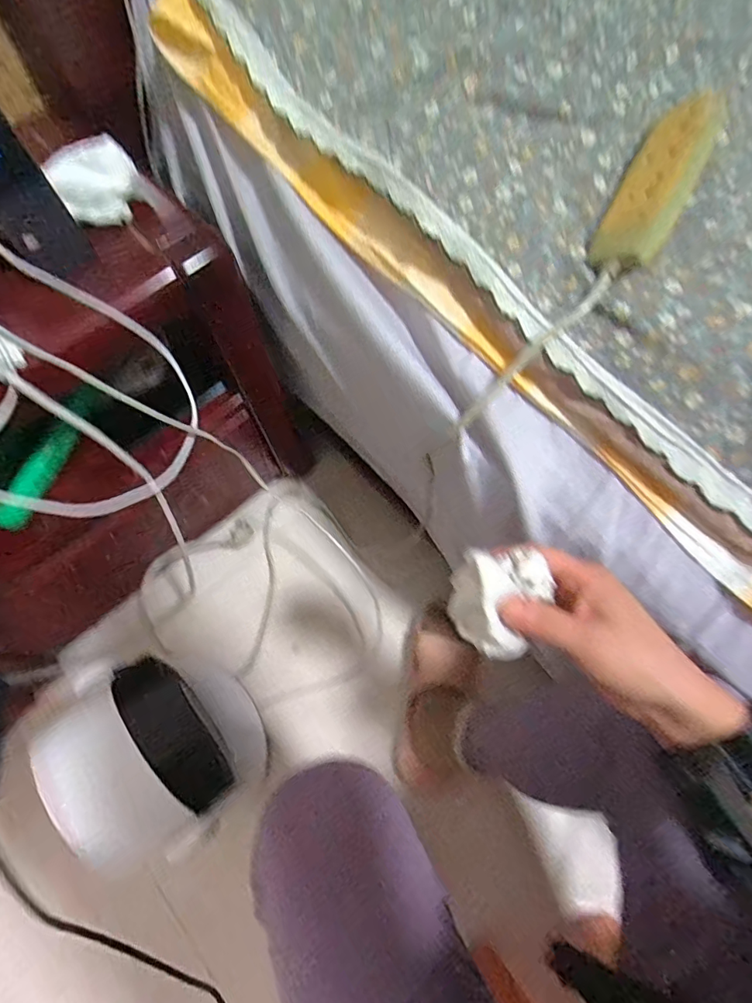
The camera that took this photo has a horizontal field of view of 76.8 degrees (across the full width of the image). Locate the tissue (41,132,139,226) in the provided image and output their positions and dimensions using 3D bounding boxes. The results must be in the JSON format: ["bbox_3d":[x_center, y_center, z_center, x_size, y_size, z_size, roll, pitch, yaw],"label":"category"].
[{"bbox_3d":[-0.264,-0.303,0.453,0.072,0.055,0.038,-28,70,-9],"label":"tissue"}]

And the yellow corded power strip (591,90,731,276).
[{"bbox_3d":[0.240,-0.273,0.397,0.054,0.034,0.188,27,71,12],"label":"yellow corded power strip"}]

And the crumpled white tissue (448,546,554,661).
[{"bbox_3d":[0.082,0.067,0.326,0.061,0.042,0.064,26,71,11],"label":"crumpled white tissue"}]

